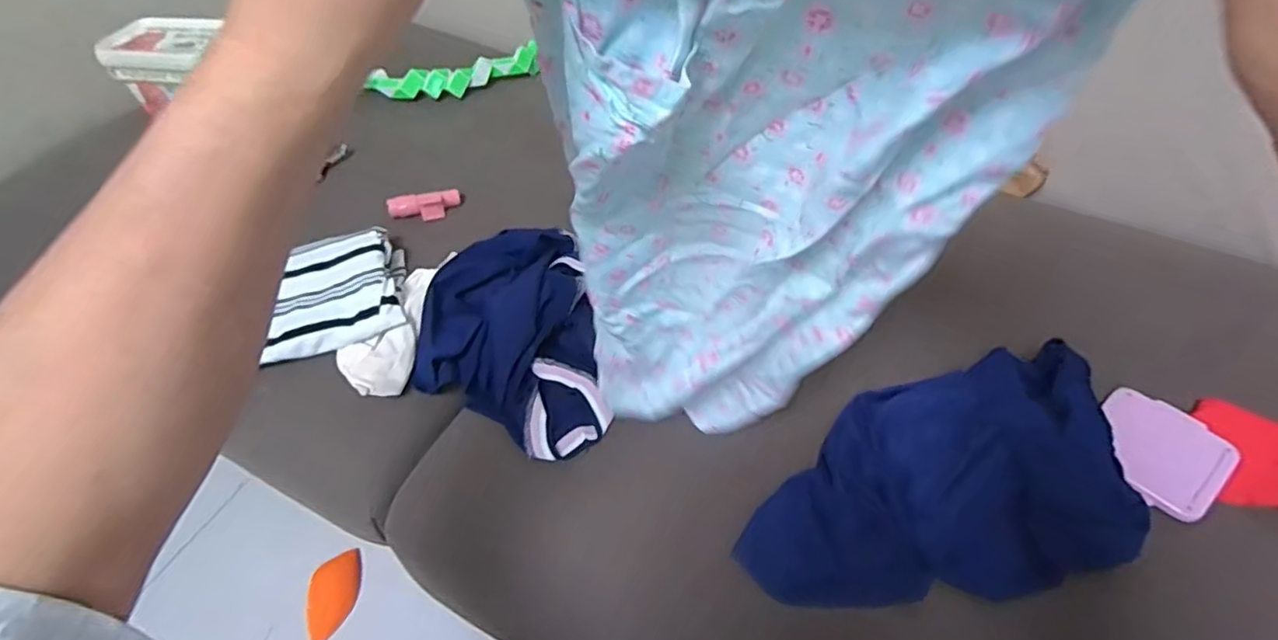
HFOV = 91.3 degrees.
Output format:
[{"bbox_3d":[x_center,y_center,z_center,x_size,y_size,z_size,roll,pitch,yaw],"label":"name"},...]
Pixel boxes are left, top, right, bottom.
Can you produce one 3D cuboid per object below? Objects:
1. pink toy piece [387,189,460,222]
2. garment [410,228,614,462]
[{"bbox_3d":[-0.271,-0.144,0.790,0.086,0.024,0.033,-10,53,-6],"label":"pink toy piece"},{"bbox_3d":[-0.137,0.023,0.654,0.178,0.051,0.272,-10,53,-6],"label":"garment"}]

